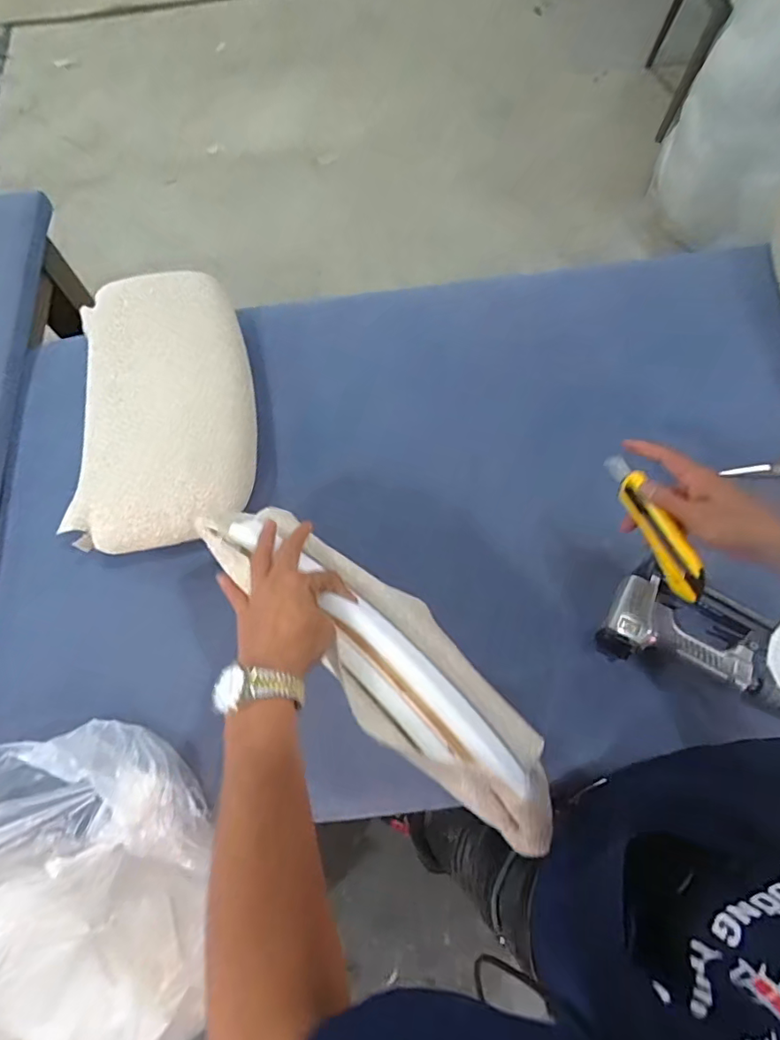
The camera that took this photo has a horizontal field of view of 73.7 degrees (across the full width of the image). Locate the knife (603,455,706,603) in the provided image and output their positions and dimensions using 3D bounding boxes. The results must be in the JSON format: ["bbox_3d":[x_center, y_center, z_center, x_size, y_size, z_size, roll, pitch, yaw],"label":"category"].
[{"bbox_3d":[0.269,0.004,0.533,0.021,0.039,0.161,-20,68,-7],"label":"knife"}]

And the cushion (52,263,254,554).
[{"bbox_3d":[-0.325,-0.172,0.743,0.246,0.049,0.443,-8,70,-2],"label":"cushion"}]

